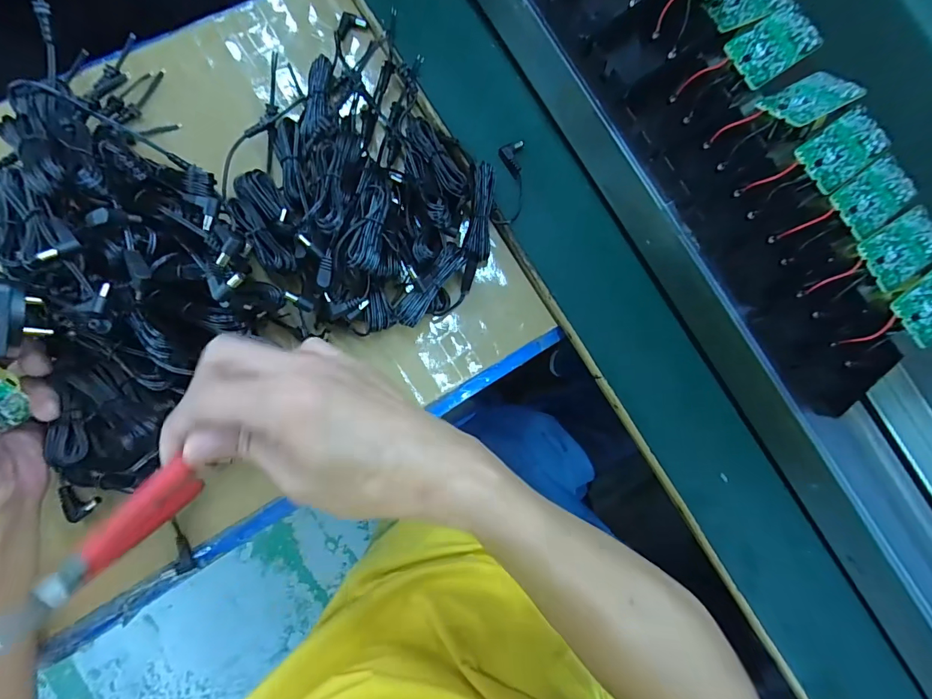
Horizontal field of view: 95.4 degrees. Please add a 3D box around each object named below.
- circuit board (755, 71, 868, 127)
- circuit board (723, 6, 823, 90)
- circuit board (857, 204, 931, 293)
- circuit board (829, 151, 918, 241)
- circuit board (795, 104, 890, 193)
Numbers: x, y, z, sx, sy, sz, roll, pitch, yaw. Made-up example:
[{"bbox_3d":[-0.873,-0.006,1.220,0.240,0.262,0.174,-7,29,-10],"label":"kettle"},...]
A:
[{"bbox_3d":[0.239,-0.175,0.294,0.069,0.004,0.036,-29,60,-11],"label":"circuit board"},{"bbox_3d":[0.213,-0.210,0.293,0.063,0.004,0.037,-33,90,-5],"label":"circuit board"},{"bbox_3d":[0.297,-0.068,0.287,0.061,0.005,0.037,-30,88,-9],"label":"circuit board"},{"bbox_3d":[0.281,-0.106,0.291,0.063,0.004,0.037,-34,89,-9],"label":"circuit board"},{"bbox_3d":[0.259,-0.137,0.291,0.064,0.006,0.037,-36,89,-9],"label":"circuit board"}]

